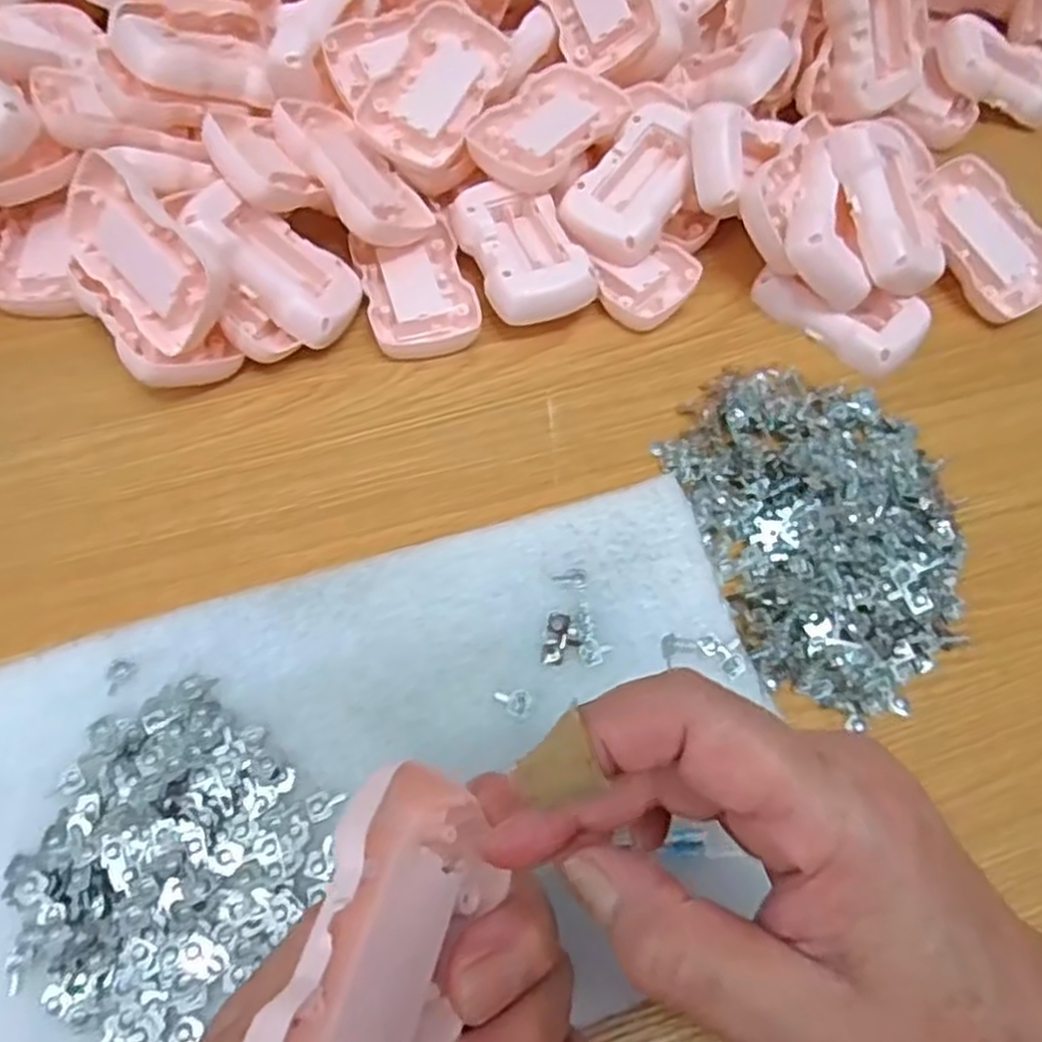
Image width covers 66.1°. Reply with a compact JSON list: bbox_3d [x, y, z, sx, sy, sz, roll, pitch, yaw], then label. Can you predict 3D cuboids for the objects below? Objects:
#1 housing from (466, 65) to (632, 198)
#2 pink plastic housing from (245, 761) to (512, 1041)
[{"bbox_3d":[0.016,-0.213,0.433,0.056,0.018,0.085,33,66,15],"label":"housing"},{"bbox_3d":[-0.037,0.104,0.192,0.023,0.056,0.085,-14,37,32],"label":"pink plastic housing"}]

